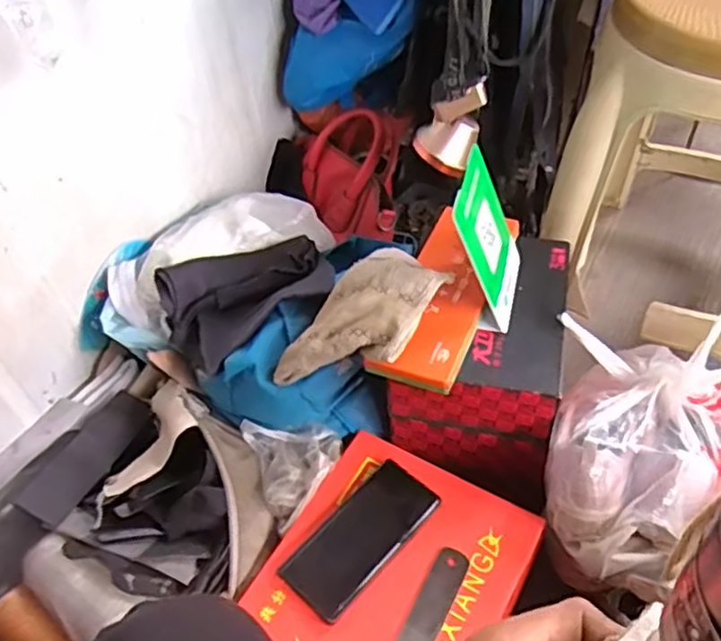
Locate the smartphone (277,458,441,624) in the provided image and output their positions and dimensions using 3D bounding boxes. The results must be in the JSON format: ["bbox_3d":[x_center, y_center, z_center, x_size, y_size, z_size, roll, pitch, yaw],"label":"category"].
[{"bbox_3d":[0.001,0.206,0.661,0.070,0.006,0.156,34,60,31],"label":"smartphone"}]

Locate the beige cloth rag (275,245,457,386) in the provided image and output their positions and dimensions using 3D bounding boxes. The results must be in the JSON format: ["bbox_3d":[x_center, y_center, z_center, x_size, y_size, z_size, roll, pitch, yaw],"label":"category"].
[{"bbox_3d":[0.006,0.002,0.681,0.114,0.082,0.166,33,60,31],"label":"beige cloth rag"}]

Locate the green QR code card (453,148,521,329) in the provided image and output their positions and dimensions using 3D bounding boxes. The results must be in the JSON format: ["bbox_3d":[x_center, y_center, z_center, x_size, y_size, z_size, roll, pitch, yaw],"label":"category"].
[{"bbox_3d":[0.128,-0.082,0.673,0.059,0.143,0.113,8,50,13],"label":"green QR code card"}]

